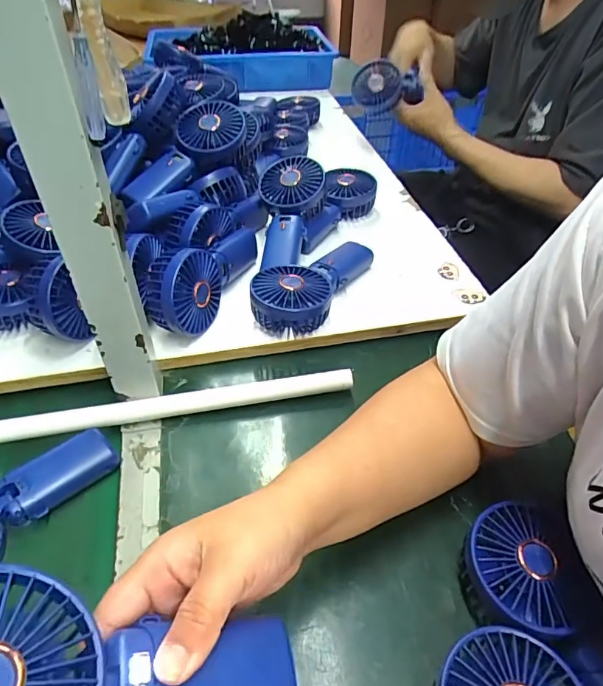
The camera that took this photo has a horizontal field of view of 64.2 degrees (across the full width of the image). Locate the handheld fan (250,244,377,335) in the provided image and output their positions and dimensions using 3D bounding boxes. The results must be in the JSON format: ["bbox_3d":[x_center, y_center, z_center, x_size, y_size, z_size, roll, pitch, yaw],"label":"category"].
[{"bbox_3d":[0.013,-0.073,0.563,0.084,0.057,0.178,20,48,19],"label":"handheld fan"}]

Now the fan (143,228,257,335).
[{"bbox_3d":[-0.105,-0.089,0.536,0.049,0.080,0.186,16,47,15],"label":"fan"}]

